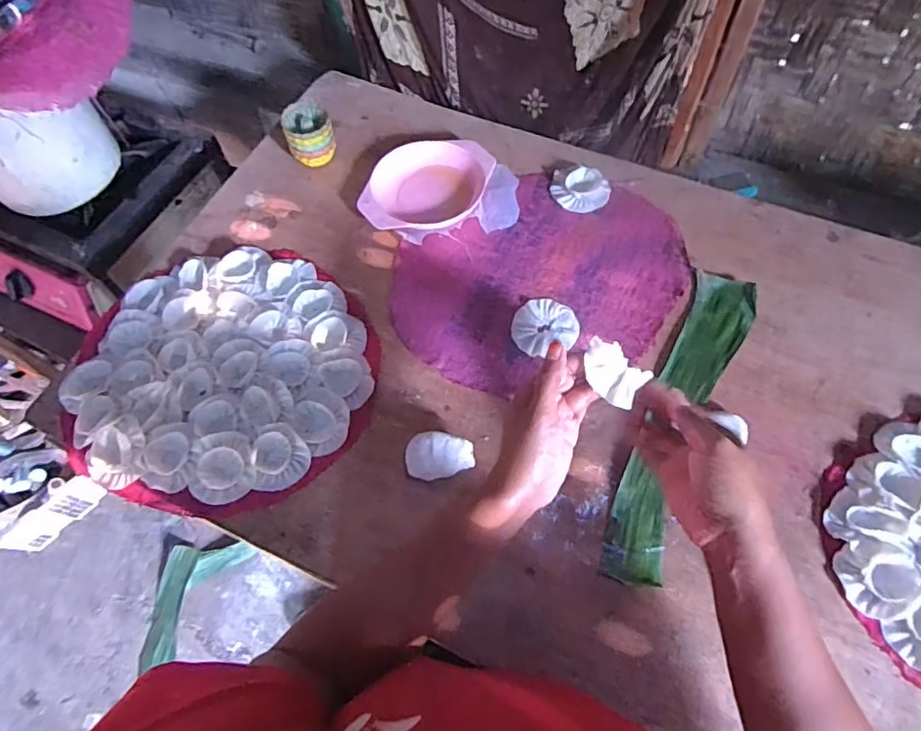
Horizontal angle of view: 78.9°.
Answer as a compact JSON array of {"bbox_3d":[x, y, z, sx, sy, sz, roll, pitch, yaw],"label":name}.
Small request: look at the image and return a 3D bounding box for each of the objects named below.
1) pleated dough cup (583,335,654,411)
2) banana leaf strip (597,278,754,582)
[{"bbox_3d":[0.126,0.007,0.451,0.054,0.036,0.034,17,62,12],"label":"pleated dough cup"},{"bbox_3d":[0.240,0.052,0.604,0.069,0.009,0.373,22,68,15],"label":"banana leaf strip"}]

